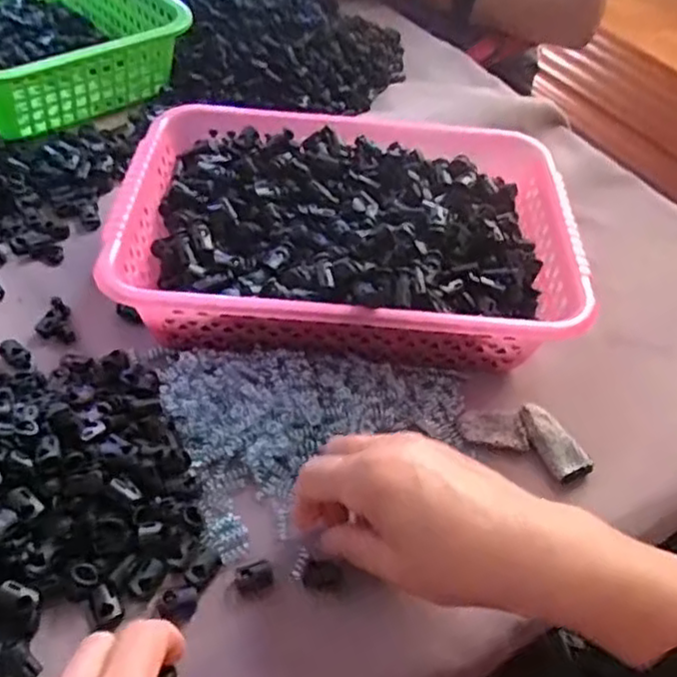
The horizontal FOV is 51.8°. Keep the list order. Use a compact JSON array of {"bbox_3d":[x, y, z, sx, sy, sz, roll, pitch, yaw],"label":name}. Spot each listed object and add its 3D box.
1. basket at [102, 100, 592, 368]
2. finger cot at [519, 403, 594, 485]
[{"bbox_3d":[0.007,-0.078,0.513,0.307,0.076,0.236,5,47,-2],"label":"basket"},{"bbox_3d":[0.136,0.066,0.445,0.028,0.013,0.054,-20,53,-23],"label":"finger cot"}]

